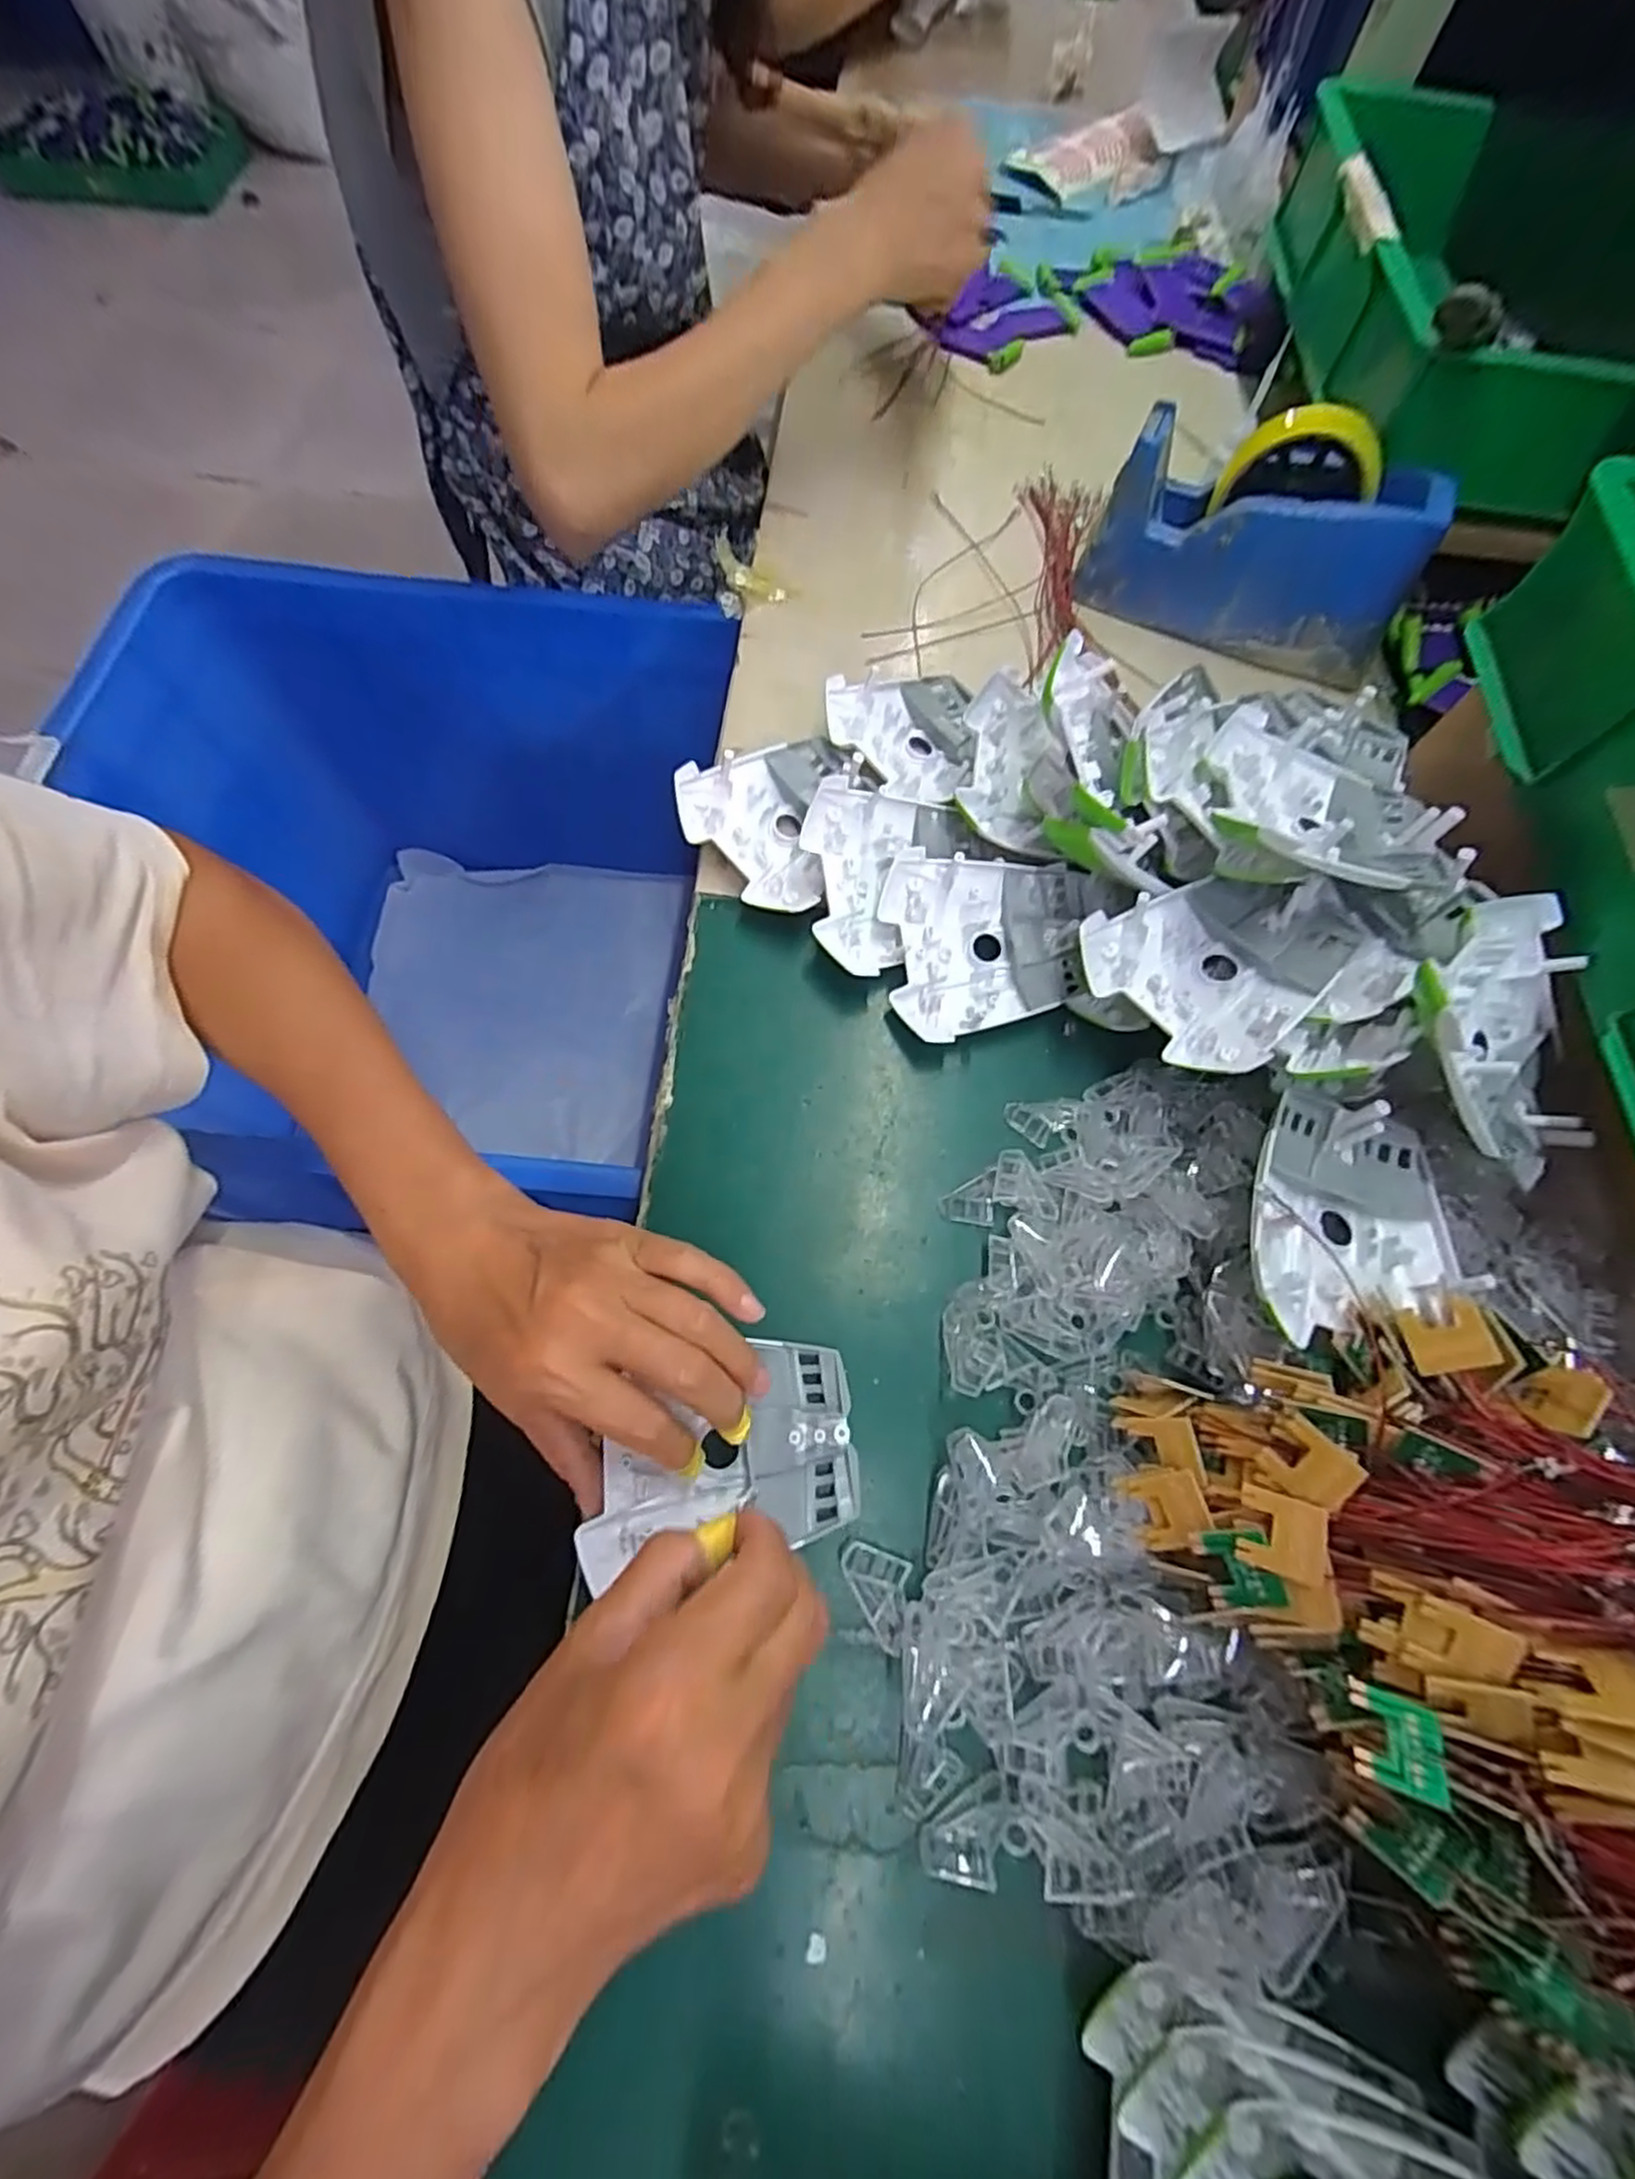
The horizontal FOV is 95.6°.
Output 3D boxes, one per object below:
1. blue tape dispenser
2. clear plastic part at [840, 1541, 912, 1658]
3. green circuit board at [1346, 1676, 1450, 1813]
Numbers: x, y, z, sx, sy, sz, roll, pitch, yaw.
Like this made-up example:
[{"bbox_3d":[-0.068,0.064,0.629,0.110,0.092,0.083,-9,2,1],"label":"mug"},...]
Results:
[{"bbox_3d":[0.285,-0.357,0.475,0.195,0.102,0.085,32,70,9],"label":"blue tape dispenser"},{"bbox_3d":[0.022,0.202,0.298,0.028,0.008,0.032,14,68,2],"label":"clear plastic part"},{"bbox_3d":[0.181,0.204,0.232,0.024,0.004,0.025,12,47,18],"label":"green circuit board"}]

